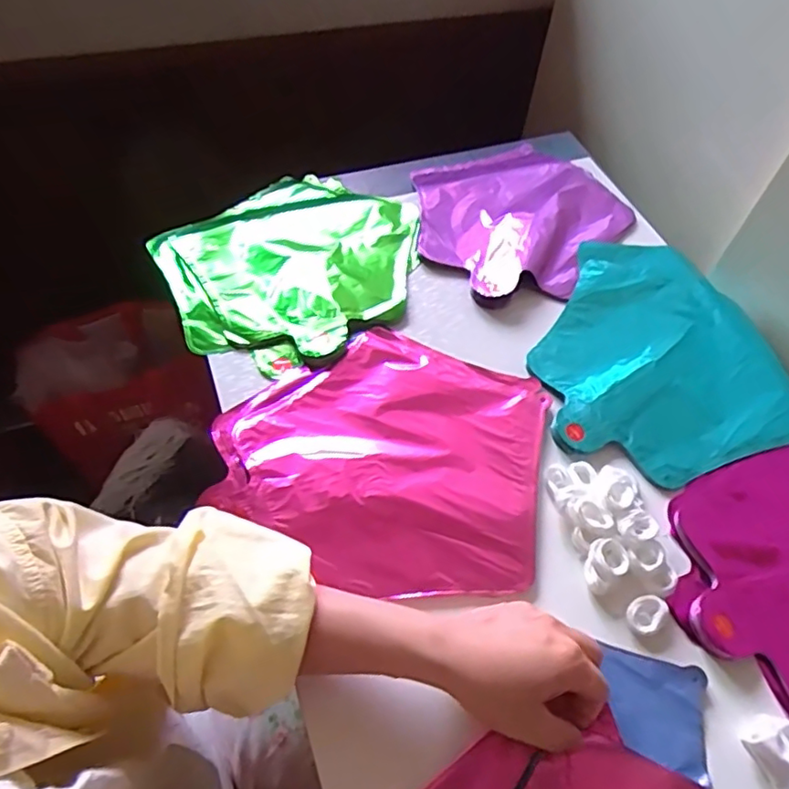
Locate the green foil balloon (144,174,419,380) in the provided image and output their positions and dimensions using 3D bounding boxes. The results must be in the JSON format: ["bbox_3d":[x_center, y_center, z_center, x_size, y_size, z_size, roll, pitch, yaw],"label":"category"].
[{"bbox_3d":[-0.098,-0.133,0.587,0.227,0.028,0.253,40,63,21],"label":"green foil balloon"}]

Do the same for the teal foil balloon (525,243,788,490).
[{"bbox_3d":[0.232,-0.043,0.543,0.221,0.017,0.255,-5,57,-7],"label":"teal foil balloon"}]

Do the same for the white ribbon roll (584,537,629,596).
[{"bbox_3d":[0.146,0.118,0.417,0.035,0.019,0.028,-35,65,-23],"label":"white ribbon roll"}]

